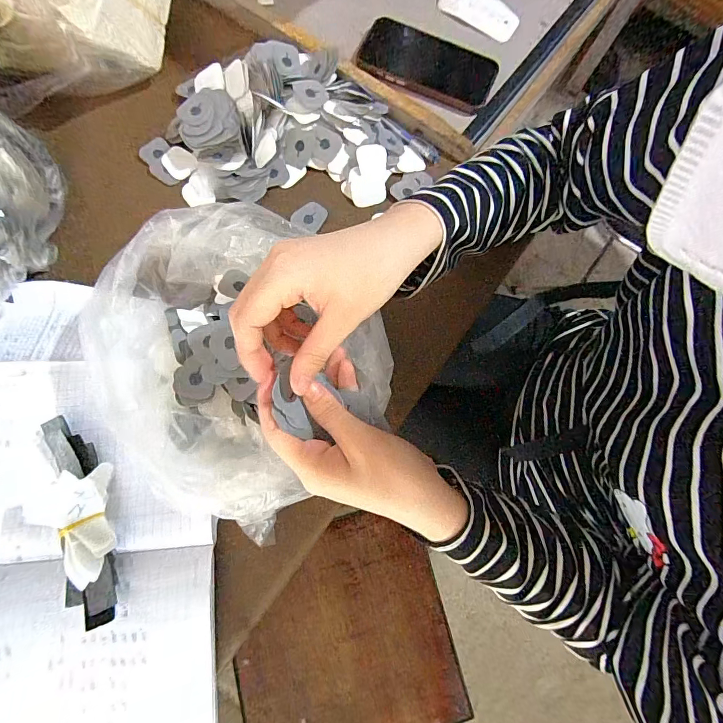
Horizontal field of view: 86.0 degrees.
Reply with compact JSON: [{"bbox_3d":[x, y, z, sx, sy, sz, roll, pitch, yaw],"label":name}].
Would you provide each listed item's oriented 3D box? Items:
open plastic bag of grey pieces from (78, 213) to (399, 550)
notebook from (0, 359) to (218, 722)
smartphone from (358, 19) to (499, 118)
[{"bbox_3d":[-0.109,-0.008,0.341,0.253,0.079,0.212,43,80,9],"label":"open plastic bag of grey pieces"},{"bbox_3d":[-0.263,0.165,0.336,0.259,0.019,0.346,-6,77,-2],"label":"notebook"},{"bbox_3d":[0.081,-0.362,0.473,0.162,0.018,0.084,20,77,4],"label":"smartphone"}]

